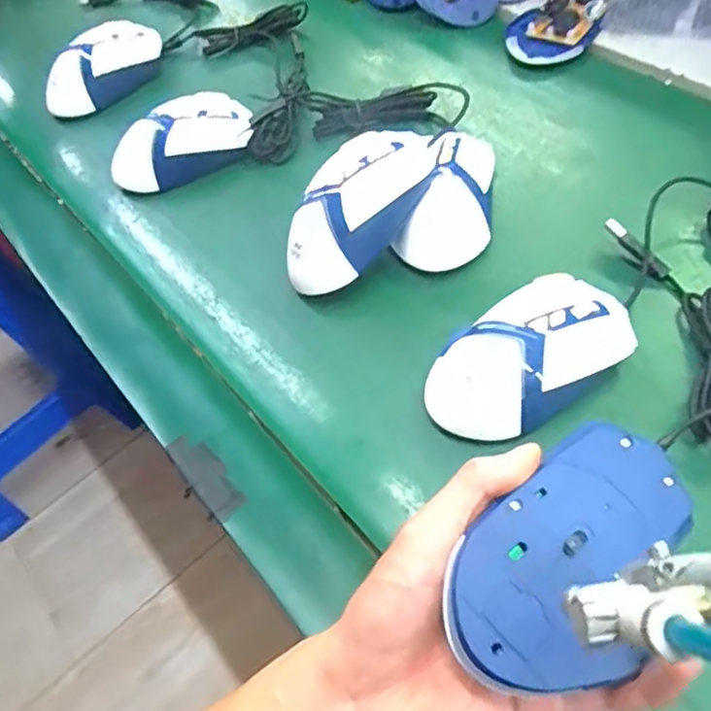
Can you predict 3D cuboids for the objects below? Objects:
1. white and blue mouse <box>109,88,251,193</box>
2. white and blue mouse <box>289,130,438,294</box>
[{"bbox_3d":[-0.144,-0.174,0.532,0.115,0.043,0.062,-23,62,-11],"label":"white and blue mouse"},{"bbox_3d":[0.002,-0.097,0.422,0.062,0.043,0.118,32,67,18],"label":"white and blue mouse"}]

